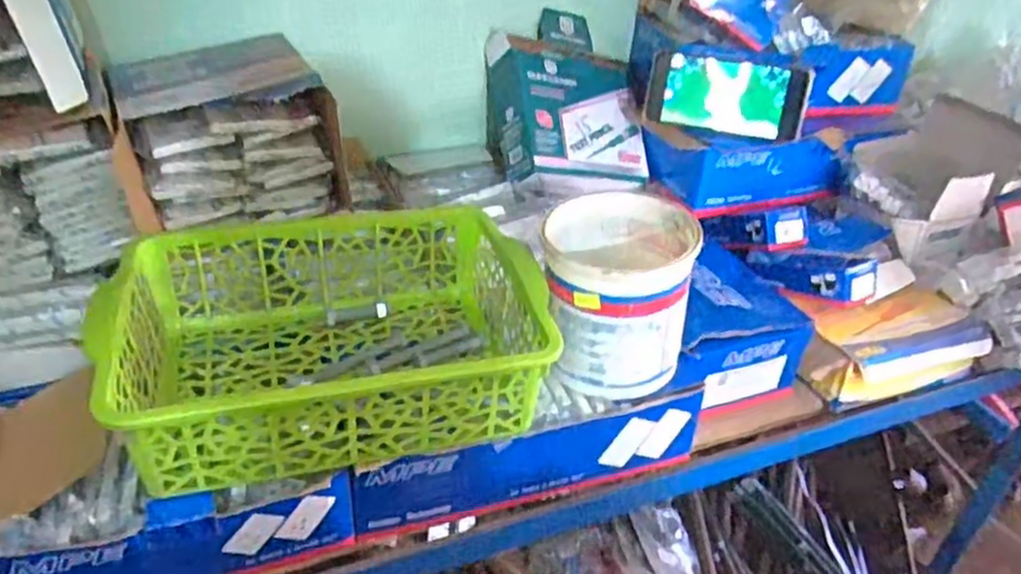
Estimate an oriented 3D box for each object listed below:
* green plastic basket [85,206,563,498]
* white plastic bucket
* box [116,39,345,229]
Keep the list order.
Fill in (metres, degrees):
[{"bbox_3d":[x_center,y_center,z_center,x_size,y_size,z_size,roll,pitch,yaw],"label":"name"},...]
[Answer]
[{"bbox_3d":[-0.134,0.035,0.558,0.296,0.091,0.215,-7,36,-17],"label":"green plastic basket"},{"bbox_3d":[0.083,0.007,0.595,0.114,0.119,0.129,7,34,2],"label":"white plastic bucket"},{"bbox_3d":[-0.273,-0.136,0.701,0.190,0.141,0.140,-15,39,-27],"label":"box"}]

